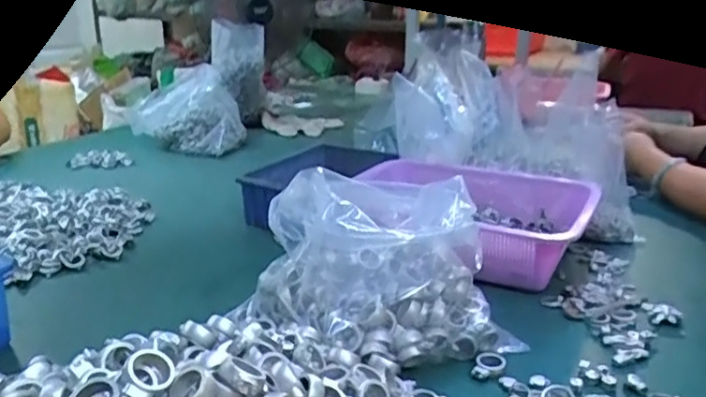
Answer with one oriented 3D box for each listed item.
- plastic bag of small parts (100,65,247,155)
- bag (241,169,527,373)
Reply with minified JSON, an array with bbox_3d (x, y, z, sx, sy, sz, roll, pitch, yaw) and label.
[{"bbox_3d":[-0.364,-0.190,1.292,0.250,0.150,0.139,7,19,12],"label":"plastic bag of small parts"},{"bbox_3d":[0.027,0.060,0.579,0.203,0.154,0.166,-11,22,-29],"label":"bag"}]

